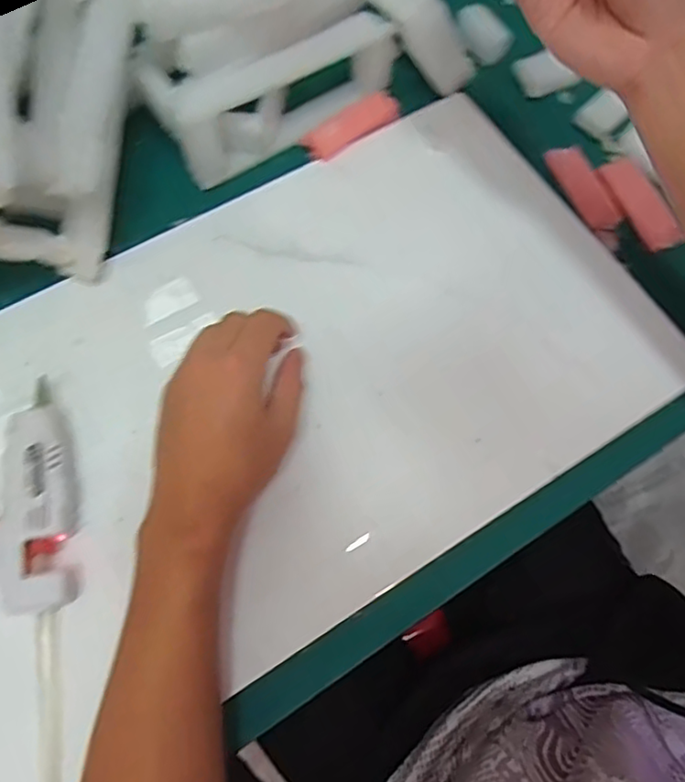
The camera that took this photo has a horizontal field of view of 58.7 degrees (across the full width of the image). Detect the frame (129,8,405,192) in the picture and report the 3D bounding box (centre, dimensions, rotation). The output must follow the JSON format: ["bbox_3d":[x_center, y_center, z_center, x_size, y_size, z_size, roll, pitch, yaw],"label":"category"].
[{"bbox_3d":[-0.054,-0.245,0.477,0.184,0.063,0.073,-32,73,-14],"label":"frame"}]

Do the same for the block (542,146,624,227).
[{"bbox_3d":[0.195,-0.165,0.490,0.020,0.022,0.084,-23,71,-11],"label":"block"}]

